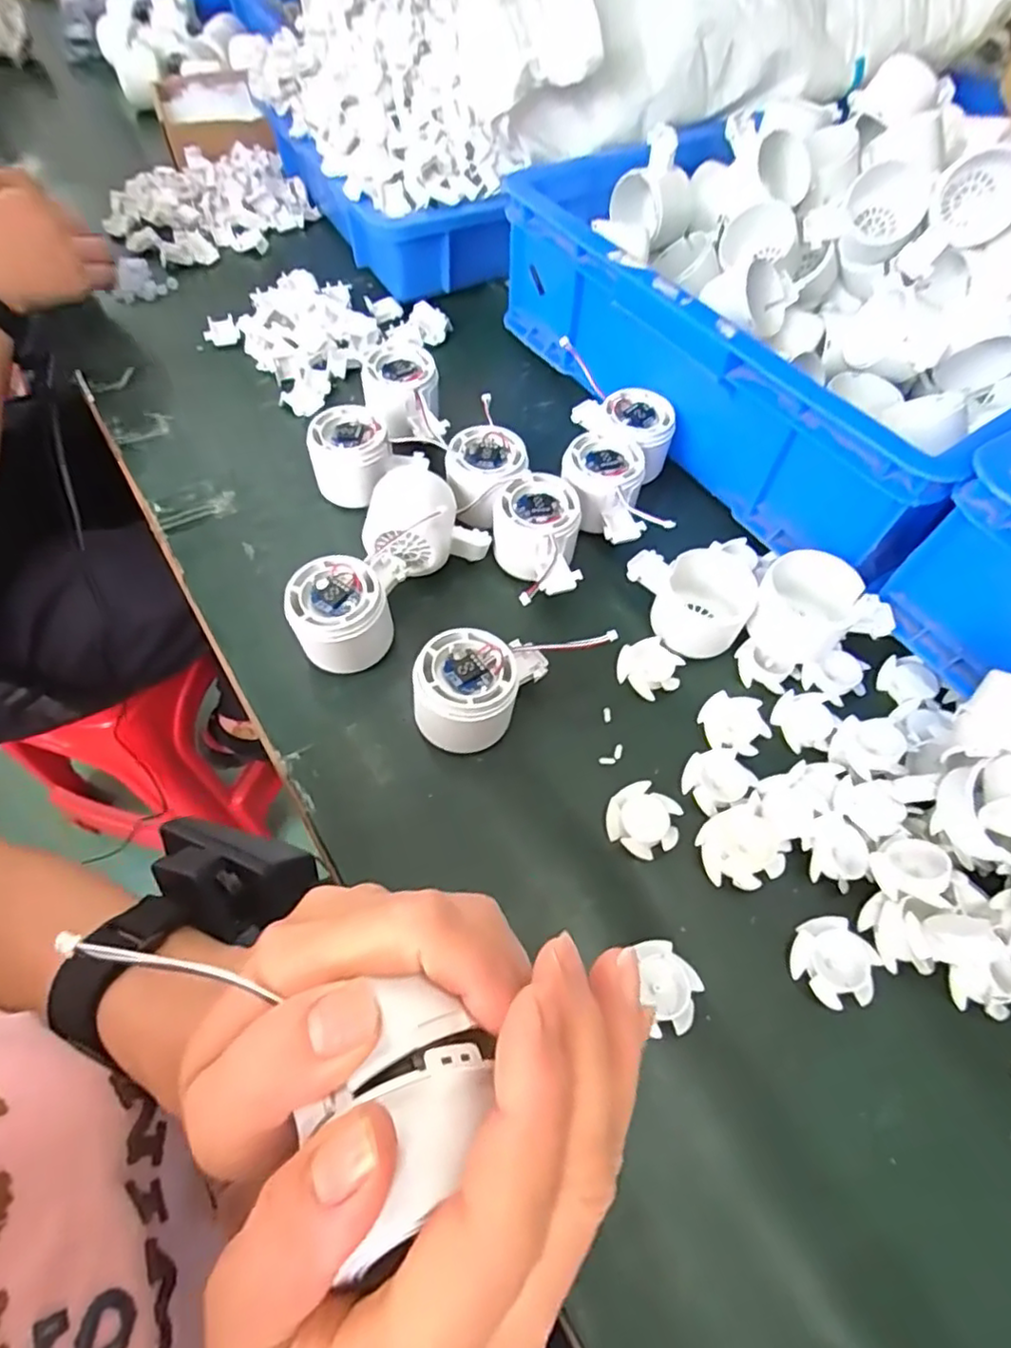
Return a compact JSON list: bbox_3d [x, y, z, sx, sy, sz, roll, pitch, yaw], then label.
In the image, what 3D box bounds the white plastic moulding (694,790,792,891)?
[{"bbox_3d":[0.130,0.094,0.347,0.041,0.020,0.042,-15,61,-9],"label":"white plastic moulding"}]

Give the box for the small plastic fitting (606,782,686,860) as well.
[{"bbox_3d":[0.078,0.084,0.359,0.040,0.011,0.038,1,59,-1],"label":"small plastic fitting"}]

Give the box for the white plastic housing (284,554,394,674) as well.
[{"bbox_3d":[-0.101,-0.031,0.394,0.057,0.053,0.062,-17,61,-12],"label":"white plastic housing"}]

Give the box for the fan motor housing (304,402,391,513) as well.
[{"bbox_3d":[-0.114,-0.162,0.469,0.056,0.048,0.063,-9,60,-7],"label":"fan motor housing"}]

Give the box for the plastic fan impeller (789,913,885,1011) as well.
[{"bbox_3d":[0.167,0.146,0.322,0.039,0.015,0.037,39,66,19],"label":"plastic fan impeller"}]

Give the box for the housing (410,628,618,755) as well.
[{"bbox_3d":[-0.001,0.000,0.379,0.117,0.052,0.061,-34,66,-20],"label":"housing"}]

